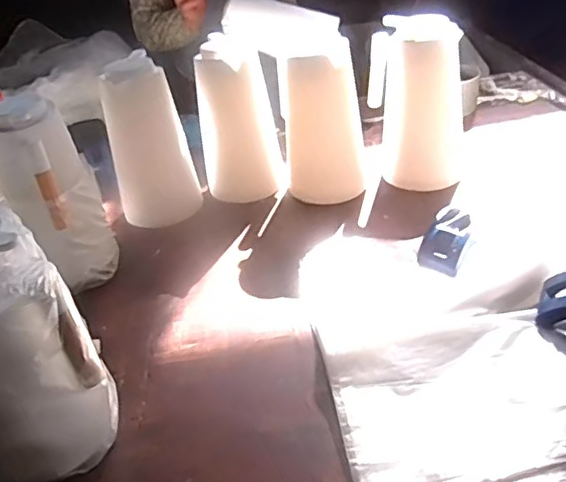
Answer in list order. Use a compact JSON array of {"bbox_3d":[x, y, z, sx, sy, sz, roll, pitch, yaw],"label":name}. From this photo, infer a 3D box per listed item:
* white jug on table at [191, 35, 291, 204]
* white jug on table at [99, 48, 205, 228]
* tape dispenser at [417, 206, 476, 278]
[{"bbox_3d":[-0.072,-0.196,0.964,0.126,0.226,0.135,-8,34,-1],"label":"white jug on table"},{"bbox_3d":[-0.204,-0.148,0.913,0.120,0.229,0.103,-14,34,-9],"label":"white jug on table"},{"bbox_3d":[0.225,-0.009,0.805,0.061,0.044,0.134,11,38,26],"label":"tape dispenser"}]

